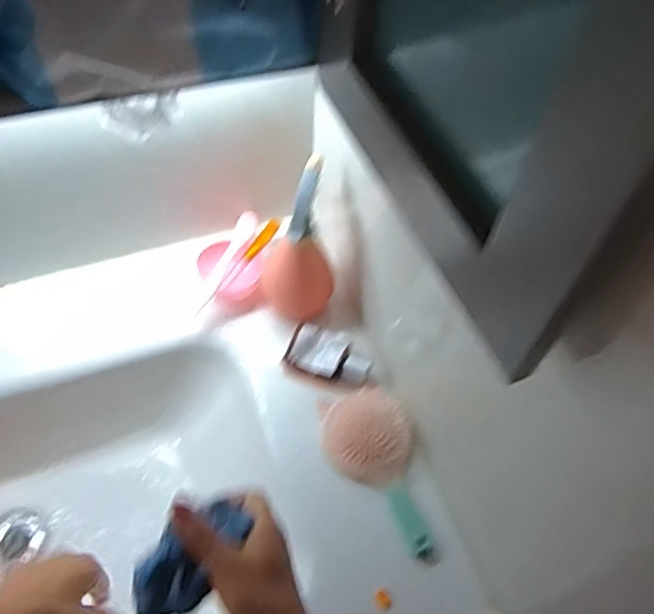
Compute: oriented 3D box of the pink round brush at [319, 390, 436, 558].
[{"bbox_3d":[0.055,0.160,0.624,0.086,0.032,0.175,-14,56,-13],"label":"pink round brush"}]

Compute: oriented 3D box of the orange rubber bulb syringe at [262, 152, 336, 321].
[{"bbox_3d":[-0.033,-0.068,0.661,0.075,0.150,0.079,-9,55,-9],"label":"orange rubber bulb syringe"}]

